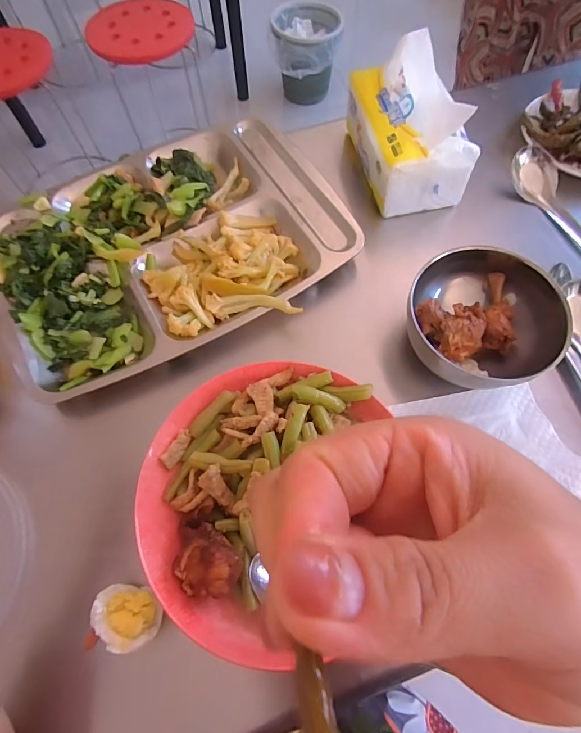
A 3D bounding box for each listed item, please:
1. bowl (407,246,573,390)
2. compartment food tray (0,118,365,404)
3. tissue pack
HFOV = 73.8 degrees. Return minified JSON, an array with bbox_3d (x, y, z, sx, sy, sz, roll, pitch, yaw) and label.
[{"bbox_3d":[0.162,-0.048,0.332,0.115,0.052,0.119,0,67,1],"label":"bowl"},{"bbox_3d":[-0.119,-0.127,0.384,0.329,0.031,0.252,-28,69,-10],"label":"compartment food tray"},{"bbox_3d":[0.121,-0.247,0.403,0.098,0.084,0.145,-11,67,-4],"label":"tissue pack"}]

